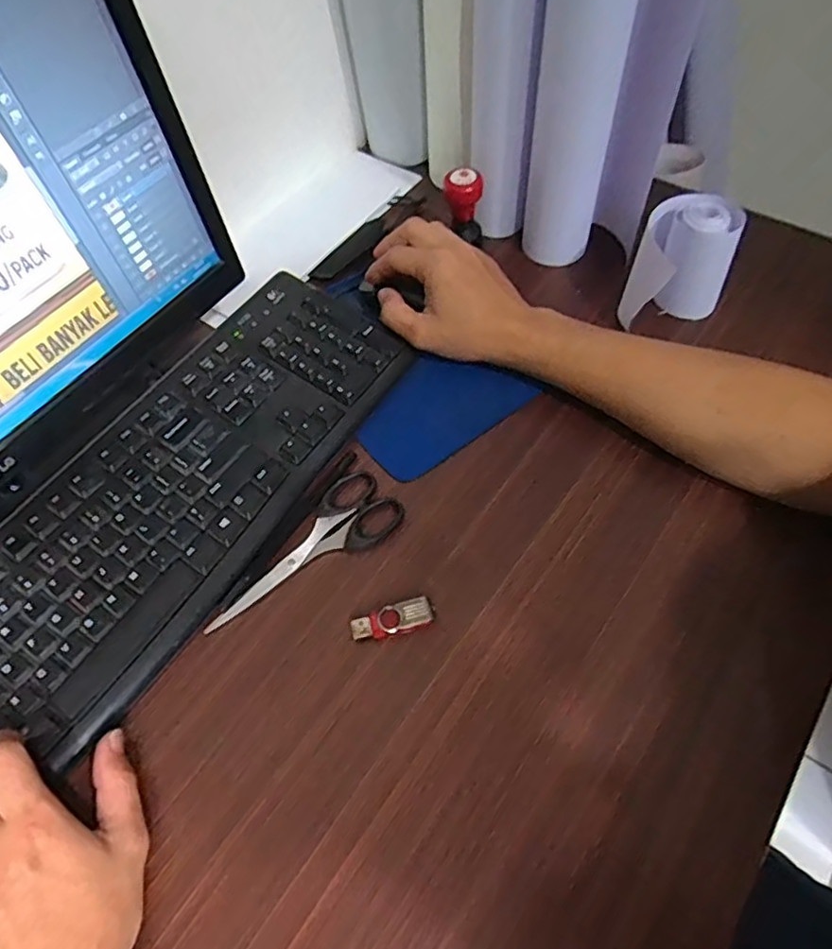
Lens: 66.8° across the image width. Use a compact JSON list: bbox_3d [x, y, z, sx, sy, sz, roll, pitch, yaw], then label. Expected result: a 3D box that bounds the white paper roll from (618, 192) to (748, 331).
[{"bbox_3d":[0.216,-0.166,0.515,0.076,0.099,0.080,-2,58,2],"label":"white paper roll"}]

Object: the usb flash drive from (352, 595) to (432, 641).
[{"bbox_3d":[-0.015,0.095,0.409,0.053,0.011,0.018,-17,59,-7],"label":"usb flash drive"}]

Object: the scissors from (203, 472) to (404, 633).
[{"bbox_3d":[-0.076,0.057,0.437,0.054,0.004,0.150,39,68,24],"label":"scissors"}]

